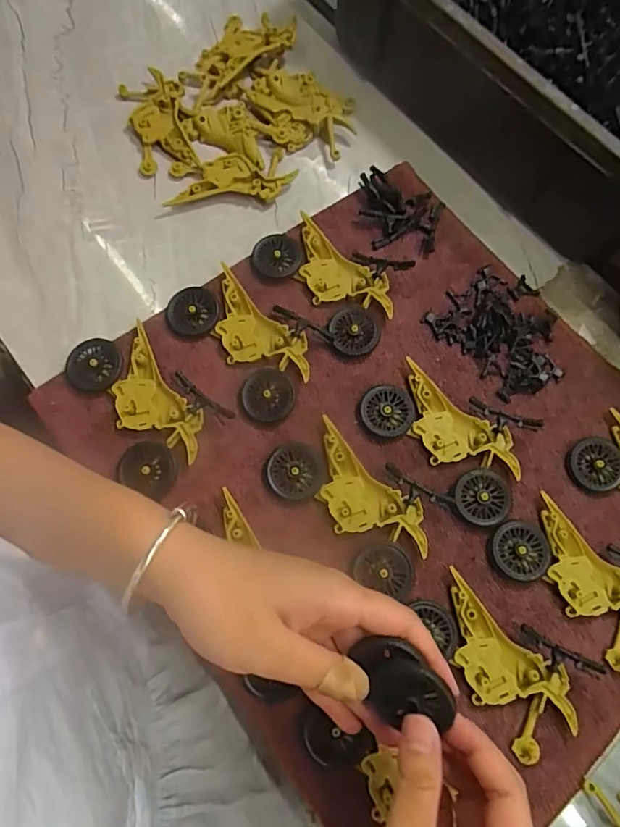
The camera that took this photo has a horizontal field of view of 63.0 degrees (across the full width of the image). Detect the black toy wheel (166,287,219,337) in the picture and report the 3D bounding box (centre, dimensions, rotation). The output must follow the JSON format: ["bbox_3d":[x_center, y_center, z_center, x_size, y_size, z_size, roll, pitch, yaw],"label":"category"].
[{"bbox_3d":[-0.084,-0.073,0.362,0.036,0.009,0.036,1,73,-2],"label":"black toy wheel"}]

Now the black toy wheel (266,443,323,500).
[{"bbox_3d":[-0.010,0.038,0.331,0.035,0.007,0.035,1,73,-2],"label":"black toy wheel"}]

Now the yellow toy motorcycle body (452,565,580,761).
[{"bbox_3d":[0.111,0.148,0.302,0.048,0.010,0.101,-37,78,-12],"label":"yellow toy motorcycle body"}]

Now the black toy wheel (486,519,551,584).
[{"bbox_3d":[0.135,0.088,0.323,0.037,0.006,0.036,1,73,-2],"label":"black toy wheel"}]

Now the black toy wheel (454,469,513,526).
[{"bbox_3d":[0.113,0.055,0.331,0.037,0.007,0.034,1,73,-2],"label":"black toy wheel"}]

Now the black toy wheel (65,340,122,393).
[{"bbox_3d":[-0.147,-0.032,0.344,0.037,0.008,0.035,1,73,-2],"label":"black toy wheel"}]

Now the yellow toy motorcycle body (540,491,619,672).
[{"bbox_3d":[0.176,0.104,0.318,0.047,0.011,0.098,-35,77,-12],"label":"yellow toy motorcycle body"}]

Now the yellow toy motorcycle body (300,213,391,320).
[{"bbox_3d":[0.019,-0.102,0.376,0.098,0.010,0.045,40,75,9],"label":"yellow toy motorcycle body"}]

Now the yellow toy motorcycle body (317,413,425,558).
[{"bbox_3d":[0.034,0.056,0.327,0.097,0.010,0.046,40,75,9],"label":"yellow toy motorcycle body"}]

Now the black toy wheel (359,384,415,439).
[{"bbox_3d":[0.053,-0.001,0.348,0.036,0.009,0.035,1,73,-2],"label":"black toy wheel"}]

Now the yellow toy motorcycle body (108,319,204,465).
[{"bbox_3d":[-0.106,-0.007,0.337,0.046,0.010,0.095,-36,78,-12],"label":"yellow toy motorcycle body"}]

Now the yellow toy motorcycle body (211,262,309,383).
[{"bbox_3d":[-0.040,-0.055,0.356,0.095,0.011,0.045,41,76,10],"label":"yellow toy motorcycle body"}]

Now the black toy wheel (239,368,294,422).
[{"bbox_3d":[-0.029,-0.013,0.345,0.034,0.009,0.036,1,73,-2],"label":"black toy wheel"}]

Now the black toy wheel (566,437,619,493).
[{"bbox_3d":[0.194,0.035,0.343,0.033,0.009,0.035,1,73,-2],"label":"black toy wheel"}]

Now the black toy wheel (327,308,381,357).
[{"bbox_3d":[0.032,-0.059,0.363,0.035,0.011,0.035,1,73,-2],"label":"black toy wheel"}]

